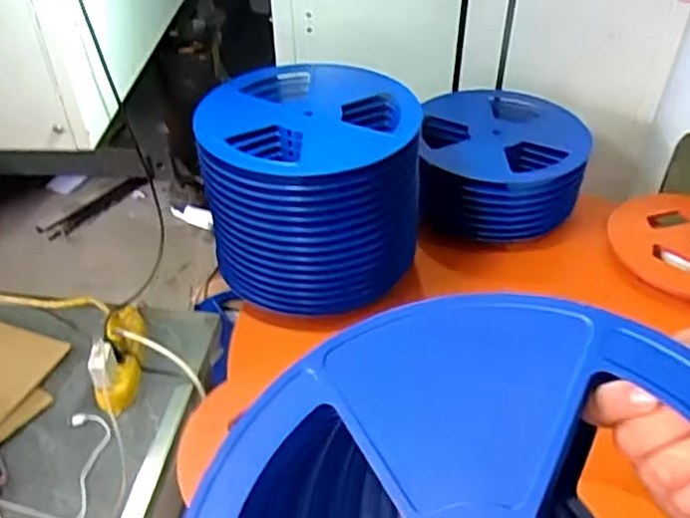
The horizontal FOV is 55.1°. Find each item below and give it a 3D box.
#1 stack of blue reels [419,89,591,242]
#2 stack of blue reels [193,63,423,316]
[{"bbox_3d":[0.281,-0.193,1.229,0.305,0.144,0.320,4,43,4],"label":"stack of blue reels"},{"bbox_3d":[-0.047,-0.123,1.044,0.312,0.249,0.323,2,42,2],"label":"stack of blue reels"}]

